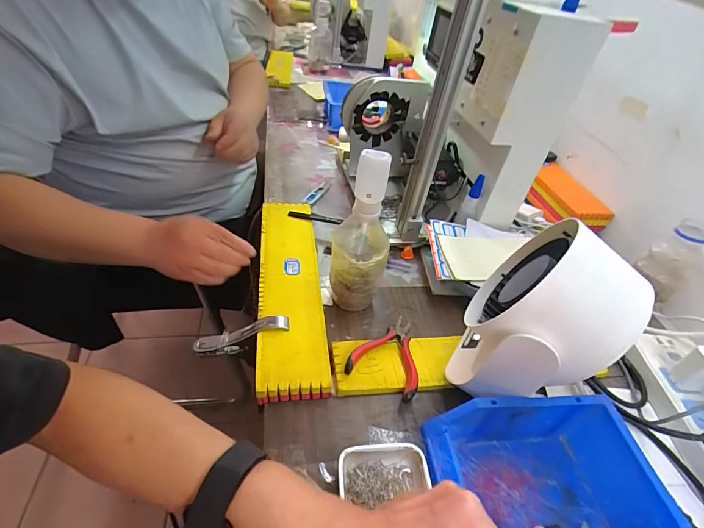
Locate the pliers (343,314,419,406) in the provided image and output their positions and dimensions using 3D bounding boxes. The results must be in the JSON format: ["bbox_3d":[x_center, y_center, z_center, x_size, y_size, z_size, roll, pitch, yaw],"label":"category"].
[{"bbox_3d":[0.051,0.105,0.451,0.082,0.021,0.101,23,44,15],"label":"pliers"}]

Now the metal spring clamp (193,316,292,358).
[{"bbox_3d":[-0.134,0.091,0.464,0.116,0.044,0.020,-20,45,7],"label":"metal spring clamp"}]

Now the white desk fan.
[{"bbox_3d":[0.195,0.058,0.392,0.126,0.200,0.158,25,45,18],"label":"white desk fan"}]

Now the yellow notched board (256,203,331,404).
[{"bbox_3d":[-0.089,0.019,0.530,0.080,0.019,0.356,-3,41,-9],"label":"yellow notched board"}]

